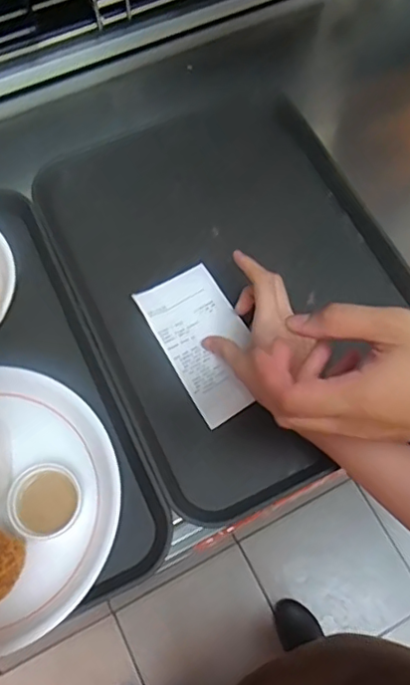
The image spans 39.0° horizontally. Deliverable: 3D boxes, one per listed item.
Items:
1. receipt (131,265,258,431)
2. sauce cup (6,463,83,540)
[{"bbox_3d":[0.002,-0.002,0.540,0.076,0.010,0.143,-29,70,-11],"label":"receipt"},{"bbox_3d":[-0.127,0.127,0.463,0.050,0.035,0.054,0,68,0],"label":"sauce cup"}]

